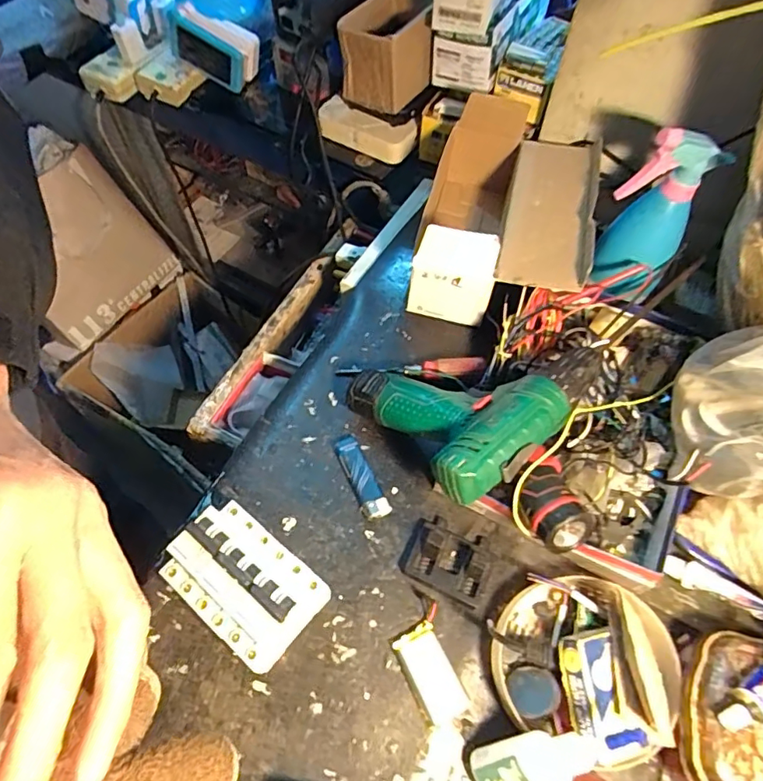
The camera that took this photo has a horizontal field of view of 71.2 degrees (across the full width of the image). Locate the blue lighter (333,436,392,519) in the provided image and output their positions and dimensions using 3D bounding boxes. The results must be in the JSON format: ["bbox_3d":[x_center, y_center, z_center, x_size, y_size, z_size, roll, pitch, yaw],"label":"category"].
[{"bbox_3d":[-0.020,0.078,0.490,0.023,0.012,0.084,-22,62,-13],"label":"blue lighter"}]

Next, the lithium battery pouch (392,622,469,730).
[{"bbox_3d":[0.037,0.220,0.413,0.035,0.005,0.068,-23,62,-13],"label":"lithium battery pouch"}]

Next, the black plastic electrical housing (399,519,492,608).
[{"bbox_3d":[0.056,0.140,0.449,0.069,0.022,0.057,22,61,12],"label":"black plastic electrical housing"}]

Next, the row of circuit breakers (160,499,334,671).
[{"bbox_3d":[-0.104,0.151,0.413,0.107,0.071,0.075,35,65,19],"label":"row of circuit breakers"}]

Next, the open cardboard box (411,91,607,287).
[{"bbox_3d":[0.131,-0.197,0.586,0.185,0.107,0.237,15,60,8],"label":"open cardboard box"}]

